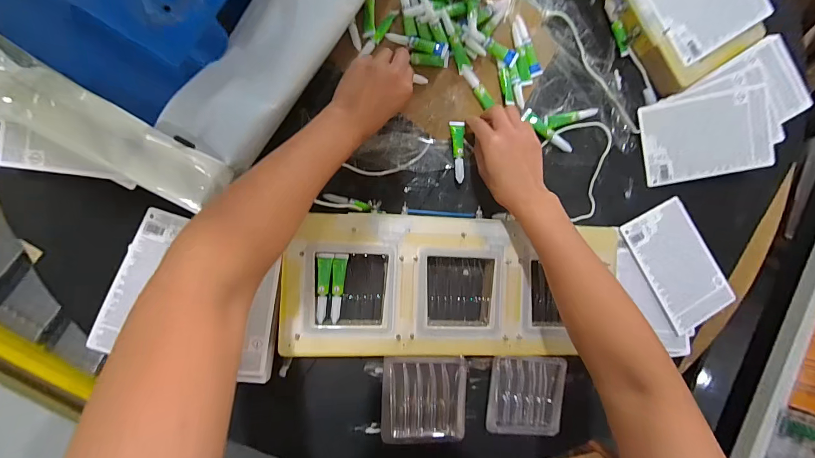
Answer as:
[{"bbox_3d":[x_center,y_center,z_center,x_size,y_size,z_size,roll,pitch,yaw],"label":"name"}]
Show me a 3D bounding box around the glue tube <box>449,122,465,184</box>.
[{"bbox_3d":[0.068,-0.103,0.482,0.018,0.010,0.081,-2,88,-8],"label":"glue tube"}]

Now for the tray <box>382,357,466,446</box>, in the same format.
[{"bbox_3d":[0.019,0.213,0.460,0.104,0.032,0.102,3,87,-8],"label":"tray"}]

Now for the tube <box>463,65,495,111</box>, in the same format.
[{"bbox_3d":[0.093,-0.188,0.481,0.014,0.009,0.063,-33,91,-9],"label":"tube"}]

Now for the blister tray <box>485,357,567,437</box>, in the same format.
[{"bbox_3d":[0.159,0.224,0.486,0.099,0.014,0.104,8,86,-8],"label":"blister tray"}]

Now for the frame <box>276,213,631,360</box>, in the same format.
[{"bbox_3d":[0.048,0.072,0.463,0.388,0.034,0.171,2,87,-8],"label":"frame"}]

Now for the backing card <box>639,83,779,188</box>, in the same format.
[{"bbox_3d":[0.430,-0.133,0.518,0.169,0.011,0.116,-10,94,8],"label":"backing card"}]

